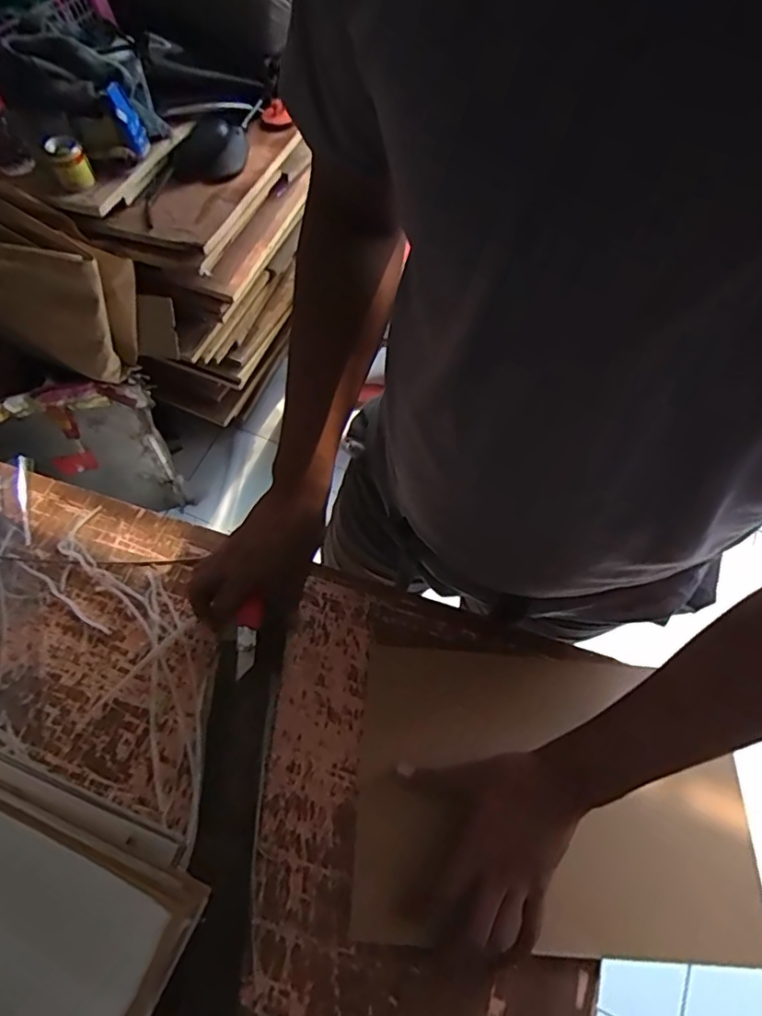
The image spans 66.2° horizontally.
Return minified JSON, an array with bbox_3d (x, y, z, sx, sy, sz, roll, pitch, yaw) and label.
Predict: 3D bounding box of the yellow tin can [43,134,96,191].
[{"bbox_3d":[-0.506,-0.562,0.953,0.057,0.060,0.051,-29,68,-16],"label":"yellow tin can"}]

